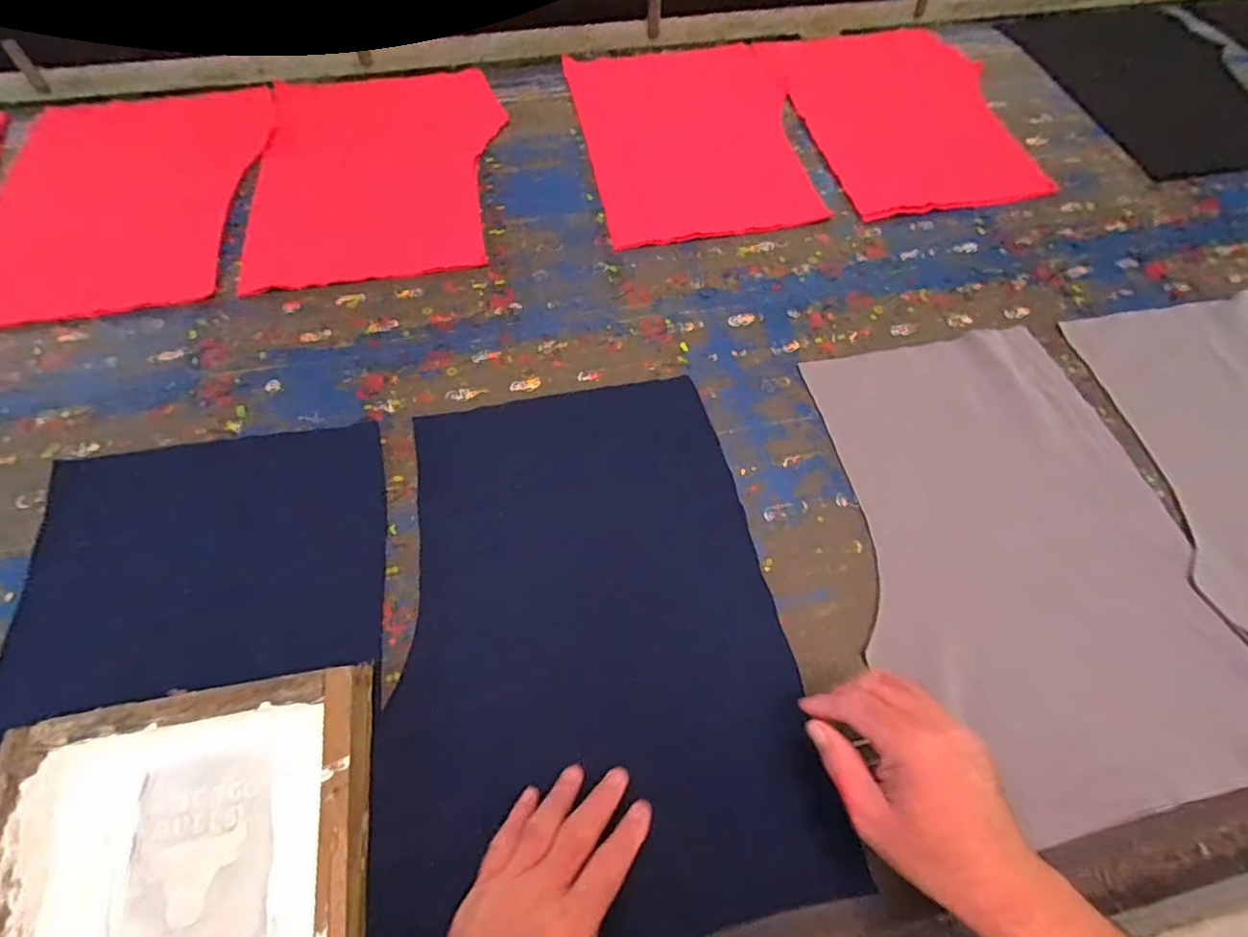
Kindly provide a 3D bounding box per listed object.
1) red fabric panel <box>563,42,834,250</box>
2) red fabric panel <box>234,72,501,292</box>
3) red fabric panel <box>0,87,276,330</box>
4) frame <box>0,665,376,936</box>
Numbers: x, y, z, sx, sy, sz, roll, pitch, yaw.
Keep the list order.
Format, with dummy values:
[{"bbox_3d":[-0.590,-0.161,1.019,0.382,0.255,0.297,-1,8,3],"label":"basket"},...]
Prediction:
[{"bbox_3d":[0.106,-0.524,0.860,0.327,0.013,0.468,-8,64,-6],"label":"red fabric panel"},{"bbox_3d":[-0.343,-0.437,0.796,0.324,0.008,0.448,-9,64,-6],"label":"red fabric panel"},{"bbox_3d":[-0.678,-0.374,0.763,0.320,0.013,0.465,-6,62,-6],"label":"red fabric panel"},{"bbox_3d":[-0.307,0.294,0.389,0.242,0.057,0.253,-8,64,-6],"label":"frame"}]

